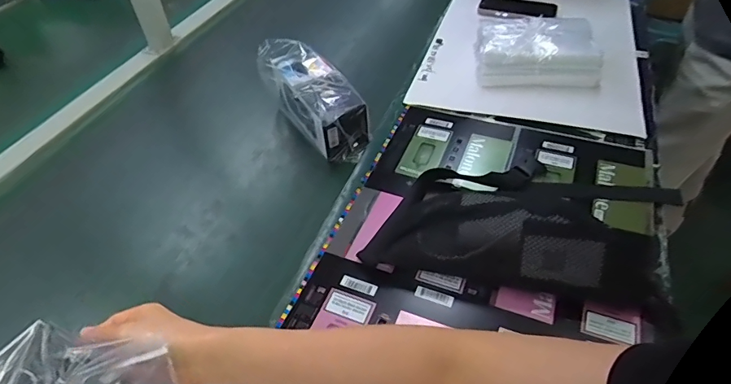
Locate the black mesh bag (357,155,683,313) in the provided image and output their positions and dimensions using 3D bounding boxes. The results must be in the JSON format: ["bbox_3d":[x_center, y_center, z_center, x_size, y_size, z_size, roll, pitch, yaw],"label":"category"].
[{"bbox_3d":[0.193,0.019,0.546,0.346,0.070,0.204,9,48,10],"label":"black mesh bag"}]

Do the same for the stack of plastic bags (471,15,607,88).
[{"bbox_3d":[0.287,-0.239,0.770,0.197,0.062,0.144,7,47,9],"label":"stack of plastic bags"}]

